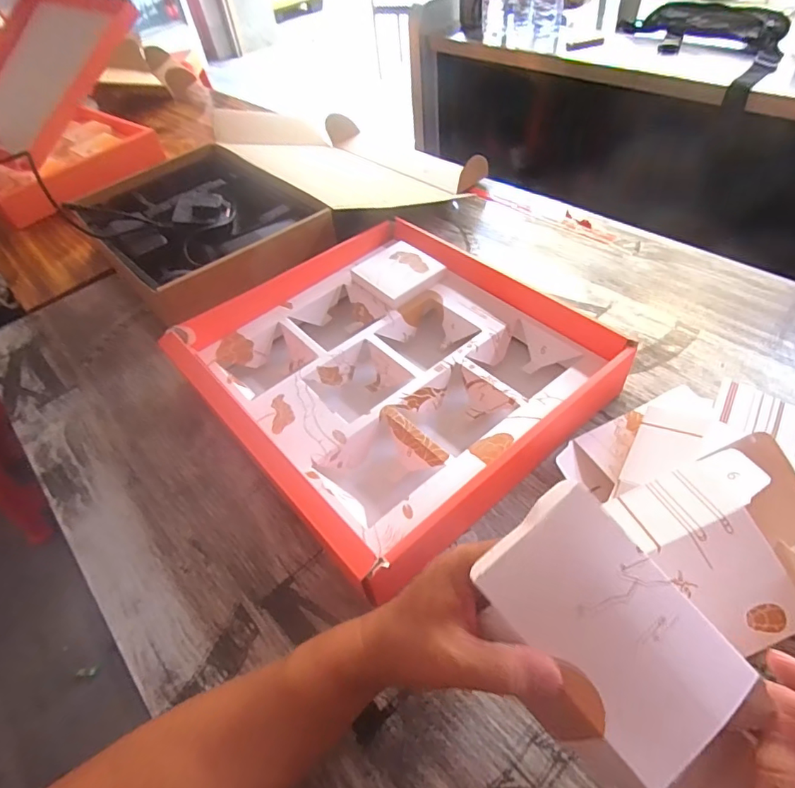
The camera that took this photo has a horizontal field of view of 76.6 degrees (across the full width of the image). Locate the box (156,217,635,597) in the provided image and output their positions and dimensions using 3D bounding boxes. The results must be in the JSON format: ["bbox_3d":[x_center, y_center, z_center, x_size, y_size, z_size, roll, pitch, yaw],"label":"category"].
[{"bbox_3d":[-0.014,-0.036,0.551,0.334,0.068,0.382,-35,52,-23],"label":"box"}]

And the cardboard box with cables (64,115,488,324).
[{"bbox_3d":[-0.201,-0.340,0.850,0.567,0.089,0.434,-38,53,-25],"label":"cardboard box with cables"}]

